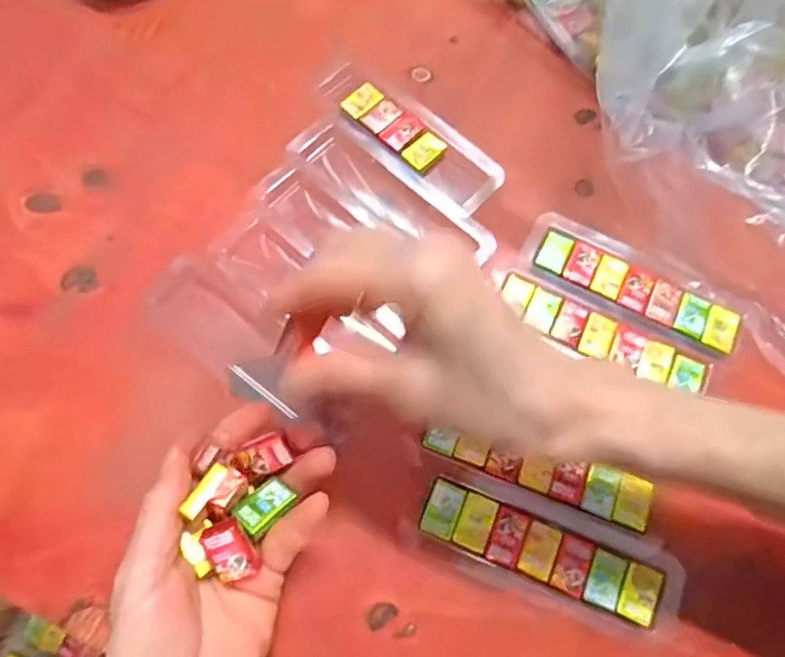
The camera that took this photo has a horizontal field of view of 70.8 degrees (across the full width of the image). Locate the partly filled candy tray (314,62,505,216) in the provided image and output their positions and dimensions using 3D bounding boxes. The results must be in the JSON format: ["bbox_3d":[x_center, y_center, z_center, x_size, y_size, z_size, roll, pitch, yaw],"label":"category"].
[{"bbox_3d":[0.010,-0.121,0.348,0.129,0.011,0.041,39,74,11],"label":"partly filled candy tray"}]

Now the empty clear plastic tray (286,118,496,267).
[{"bbox_3d":[-0.003,-0.078,0.332,0.135,0.006,0.046,38,74,10],"label":"empty clear plastic tray"}]

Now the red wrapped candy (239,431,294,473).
[{"bbox_3d":[-0.058,0.057,0.251,0.021,0.008,0.015,-18,73,-8],"label":"red wrapped candy"}]

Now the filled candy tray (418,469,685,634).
[{"bbox_3d":[0.078,0.110,0.274,0.127,0.007,0.042,19,72,4],"label":"filled candy tray"}]

